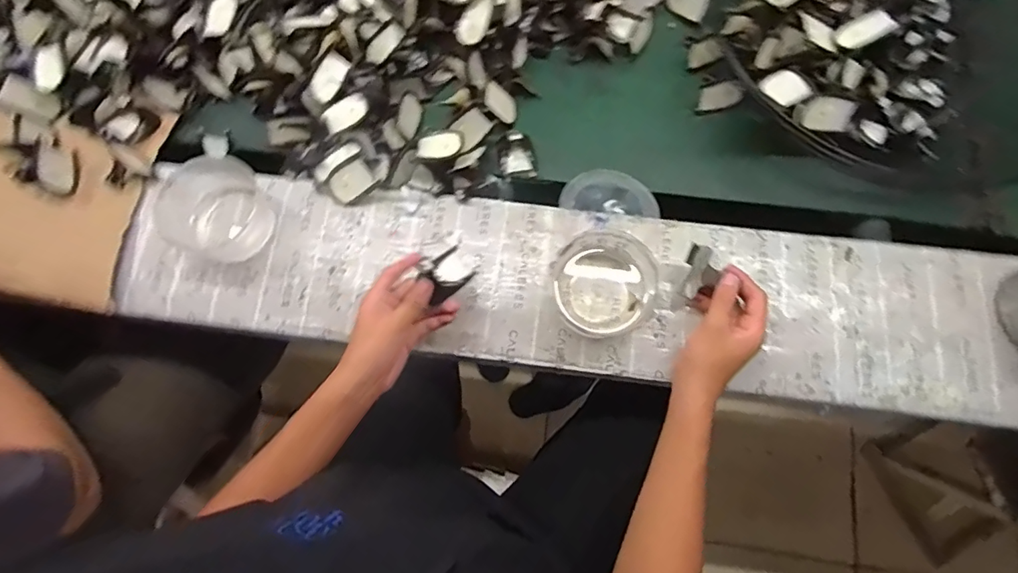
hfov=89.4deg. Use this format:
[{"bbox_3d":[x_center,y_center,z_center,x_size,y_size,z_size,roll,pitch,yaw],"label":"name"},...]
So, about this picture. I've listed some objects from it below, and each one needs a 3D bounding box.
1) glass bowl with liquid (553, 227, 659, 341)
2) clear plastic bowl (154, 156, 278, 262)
[{"bbox_3d":[0.108,0.000,0.578,0.111,0.056,0.108,0,74,1],"label":"glass bowl with liquid"},{"bbox_3d":[-0.338,-0.096,0.612,0.115,0.057,0.118,0,74,1],"label":"clear plastic bowl"}]

